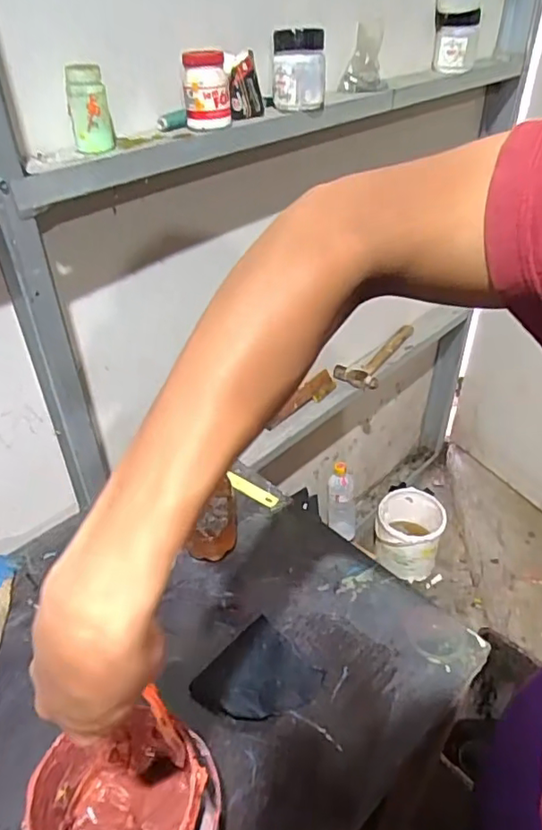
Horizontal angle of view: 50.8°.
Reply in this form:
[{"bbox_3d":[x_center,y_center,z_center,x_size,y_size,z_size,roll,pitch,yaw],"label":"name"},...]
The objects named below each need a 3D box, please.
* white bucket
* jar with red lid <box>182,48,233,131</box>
[{"bbox_3d":[0.388,0.342,1.629,0.176,0.184,0.186,-1,38,1],"label":"white bucket"},{"bbox_3d":[-0.085,-0.429,0.749,0.062,0.087,0.057,1,40,-1],"label":"jar with red lid"}]

